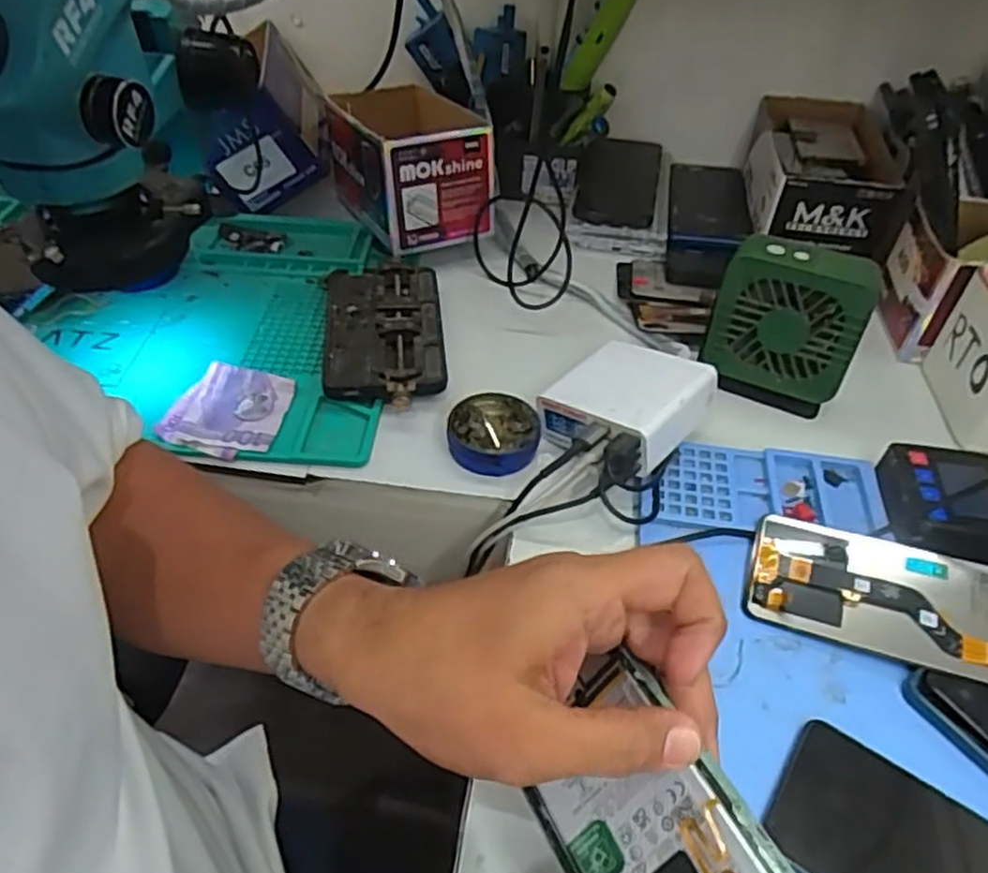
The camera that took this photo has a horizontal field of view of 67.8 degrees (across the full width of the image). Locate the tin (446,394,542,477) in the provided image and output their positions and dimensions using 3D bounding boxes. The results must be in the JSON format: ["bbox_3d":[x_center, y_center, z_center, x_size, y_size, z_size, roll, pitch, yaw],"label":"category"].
[{"bbox_3d":[0.000,-0.001,0.507,0.062,0.022,0.058,1,45,-1],"label":"tin"}]

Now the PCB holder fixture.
[{"bbox_3d":[-0.085,-0.078,0.570,0.089,0.027,0.165,-5,45,-7],"label":"PCB holder fixture"}]

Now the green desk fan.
[{"bbox_3d":[0.205,-0.076,0.519,0.098,0.116,0.036,22,48,18],"label":"green desk fan"}]

